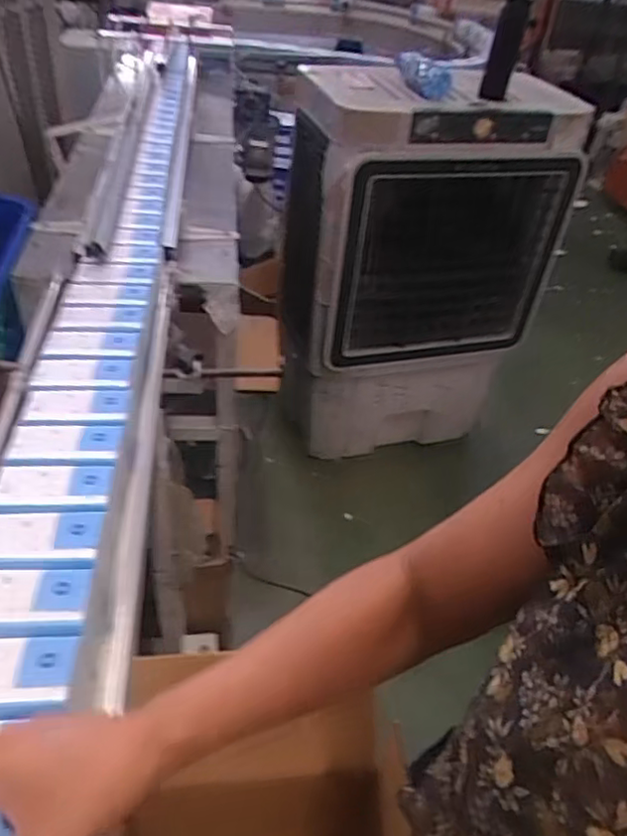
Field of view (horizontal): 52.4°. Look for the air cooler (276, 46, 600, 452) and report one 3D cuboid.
[{"bbox_3d":[0.290,-0.403,1.897,0.707,1.061,0.372,-9,45,-14],"label":"air cooler"}]

